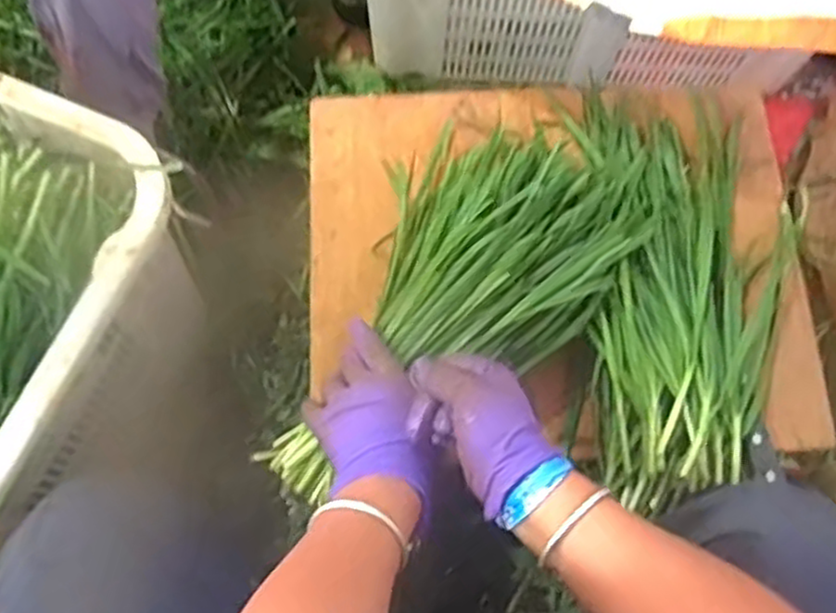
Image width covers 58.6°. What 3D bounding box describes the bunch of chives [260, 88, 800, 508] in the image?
[{"bbox_3d":[0.121,-0.035,0.648,0.421,0.070,0.372,3,70,-1],"label":"bunch of chives"}]

